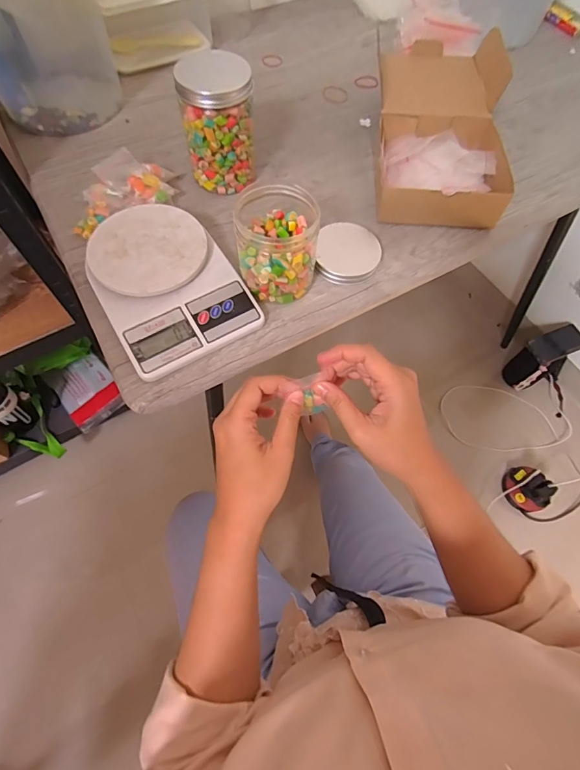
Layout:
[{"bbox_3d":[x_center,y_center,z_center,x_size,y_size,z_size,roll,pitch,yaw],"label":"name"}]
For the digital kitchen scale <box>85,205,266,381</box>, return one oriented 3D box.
[{"bbox_3d":[-0.143,-0.117,0.457,0.145,0.040,0.202,-31,69,-15],"label":"digital kitchen scale"}]

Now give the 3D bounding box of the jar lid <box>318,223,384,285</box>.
[{"bbox_3d":[0.073,-0.164,0.497,0.076,0.019,0.079,1,65,-1],"label":"jar lid"}]

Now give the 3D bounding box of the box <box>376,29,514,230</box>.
[{"bbox_3d":[0.211,-0.369,0.559,0.166,0.087,0.325,6,65,1],"label":"box"}]

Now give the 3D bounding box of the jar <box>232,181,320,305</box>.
[{"bbox_3d":[-0.014,-0.162,0.451,0.091,0.094,0.107,-7,65,-5],"label":"jar"}]

